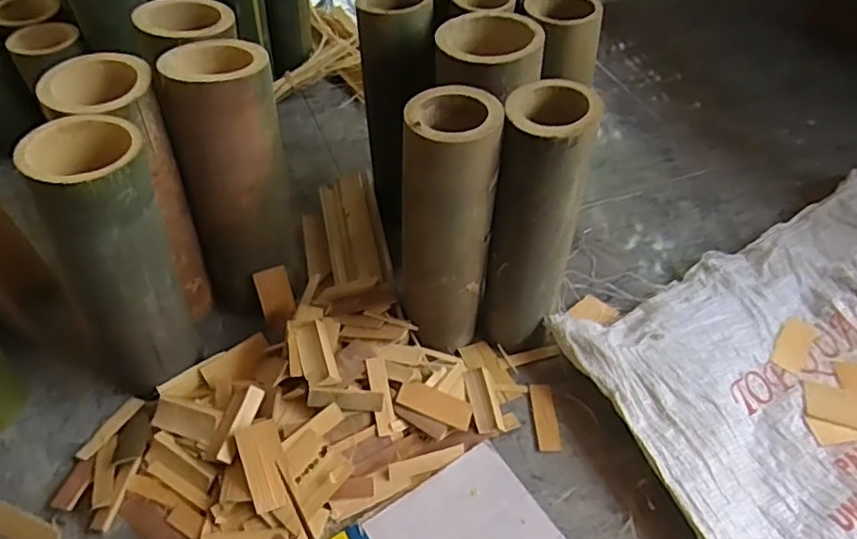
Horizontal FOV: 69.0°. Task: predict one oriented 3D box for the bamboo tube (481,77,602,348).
[{"bbox_3d":[0.100,-0.036,0.600,0.076,0.271,0.088,8,47,6],"label":"bamboo tube"}]

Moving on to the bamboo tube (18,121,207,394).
[{"bbox_3d":[-0.262,0.004,0.549,0.092,0.269,0.082,-19,50,-18],"label":"bamboo tube"}]

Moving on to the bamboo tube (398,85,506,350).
[{"bbox_3d":[0.016,-0.035,0.580,0.081,0.253,0.072,2,47,1],"label":"bamboo tube"}]

